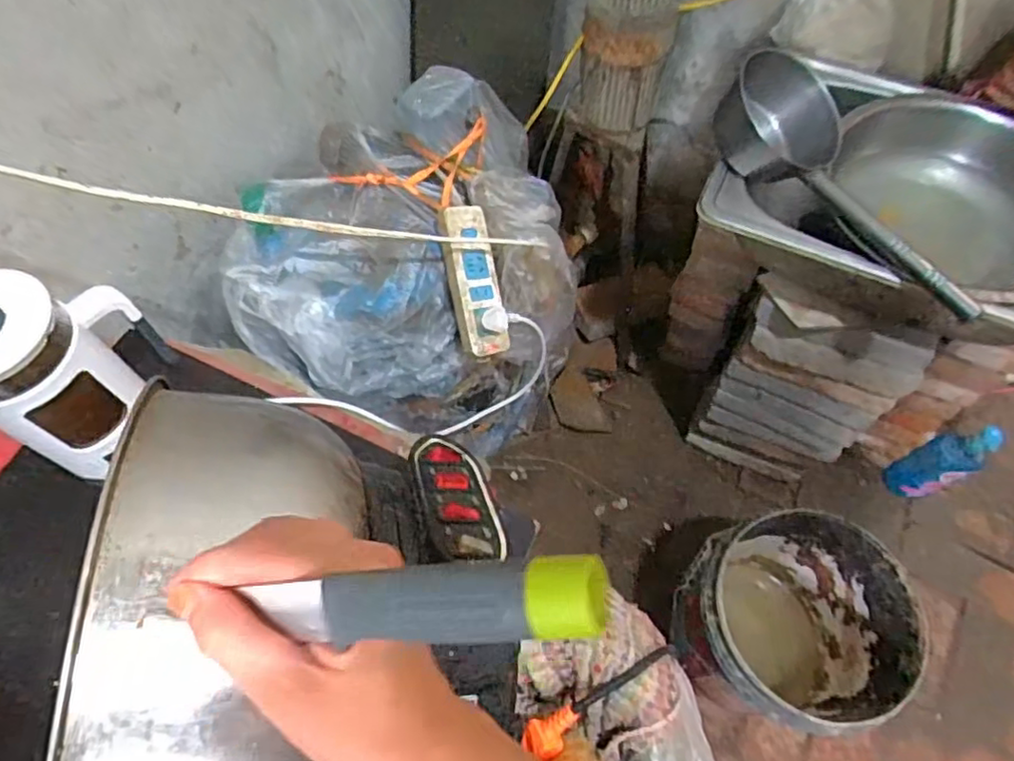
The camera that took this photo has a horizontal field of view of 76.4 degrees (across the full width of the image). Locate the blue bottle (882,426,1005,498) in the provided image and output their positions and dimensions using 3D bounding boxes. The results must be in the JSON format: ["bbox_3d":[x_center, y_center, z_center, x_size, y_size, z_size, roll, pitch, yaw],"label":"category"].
[{"bbox_3d":[0.851,0.163,1.274,0.054,0.259,0.078,1,60,-24],"label":"blue bottle"}]

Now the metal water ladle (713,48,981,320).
[{"bbox_3d":[0.447,-0.254,0.845,0.154,0.120,0.423,-38,68,-18],"label":"metal water ladle"}]

